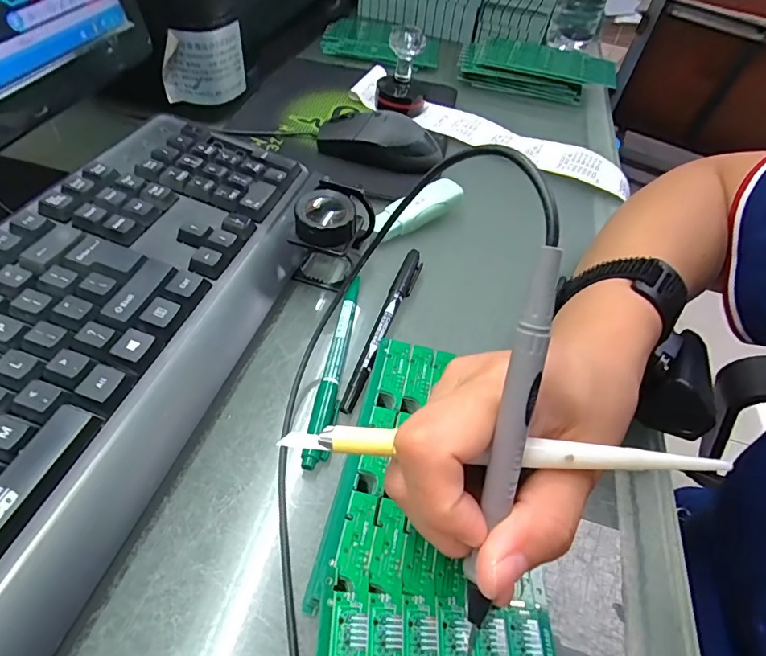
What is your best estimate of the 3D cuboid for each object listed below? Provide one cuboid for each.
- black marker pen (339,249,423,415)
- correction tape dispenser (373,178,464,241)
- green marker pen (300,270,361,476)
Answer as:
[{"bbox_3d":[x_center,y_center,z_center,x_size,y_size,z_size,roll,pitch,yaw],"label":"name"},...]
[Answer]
[{"bbox_3d":[0.002,-0.004,0.295,0.012,0.011,0.138,19,50,8],"label":"black marker pen"},{"bbox_3d":[0.030,-0.096,0.364,0.077,0.017,0.028,-29,60,-28],"label":"correction tape dispenser"},{"bbox_3d":[-0.027,0.020,0.269,0.013,0.011,0.132,9,50,0],"label":"green marker pen"}]

